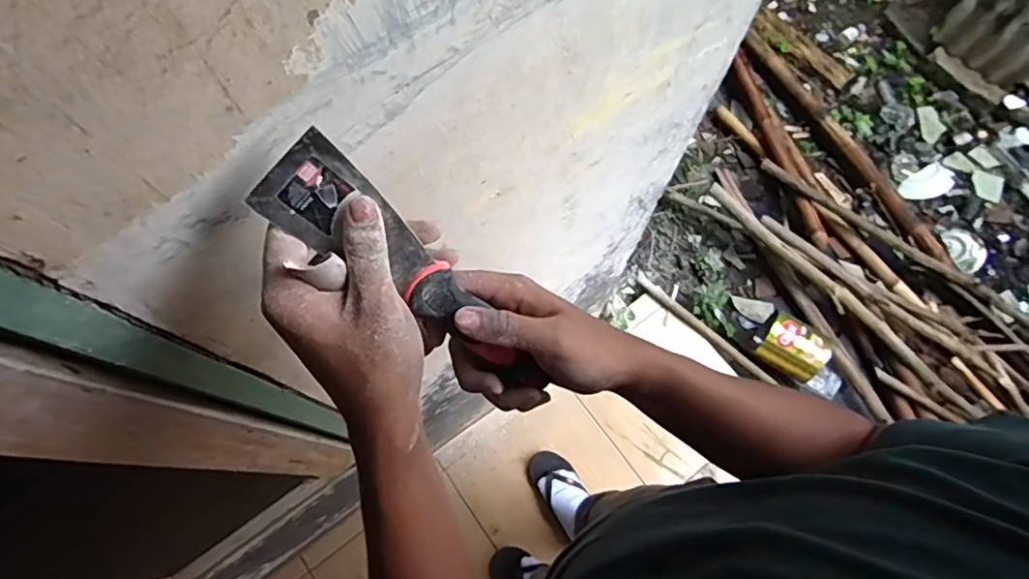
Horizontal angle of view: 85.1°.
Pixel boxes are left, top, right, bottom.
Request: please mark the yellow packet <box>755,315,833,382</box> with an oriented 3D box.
[{"bbox_3d":[0.769,0.166,1.547,0.166,0.099,0.117,38,75,12],"label":"yellow packet"}]

